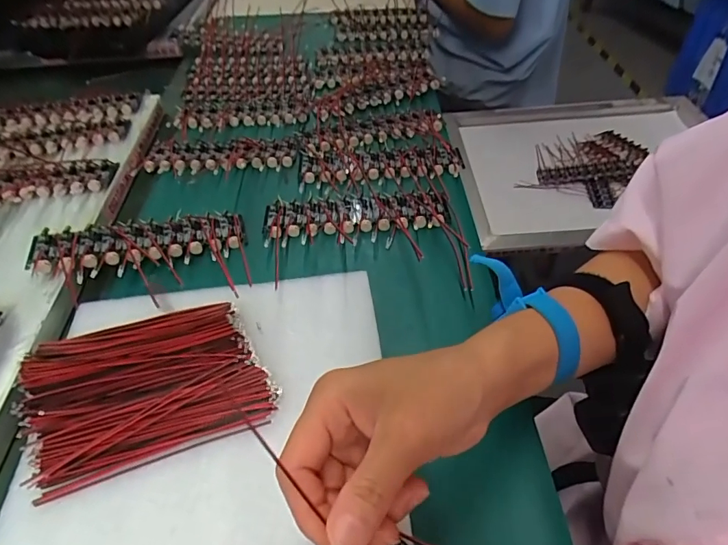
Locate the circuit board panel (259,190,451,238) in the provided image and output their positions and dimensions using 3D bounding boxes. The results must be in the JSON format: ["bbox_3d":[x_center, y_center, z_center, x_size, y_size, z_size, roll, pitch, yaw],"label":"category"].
[{"bbox_3d":[-0.007,-0.053,0.408,0.160,0.014,0.052,-1,47,-3],"label":"circuit board panel"}]

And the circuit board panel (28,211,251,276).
[{"bbox_3d":[-0.185,-0.028,0.384,0.161,0.013,0.054,-11,48,-12],"label":"circuit board panel"}]

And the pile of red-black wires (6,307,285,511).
[{"bbox_3d":[-0.135,0.068,0.285,0.140,0.021,0.096,-14,49,-14],"label":"pile of red-black wires"}]

